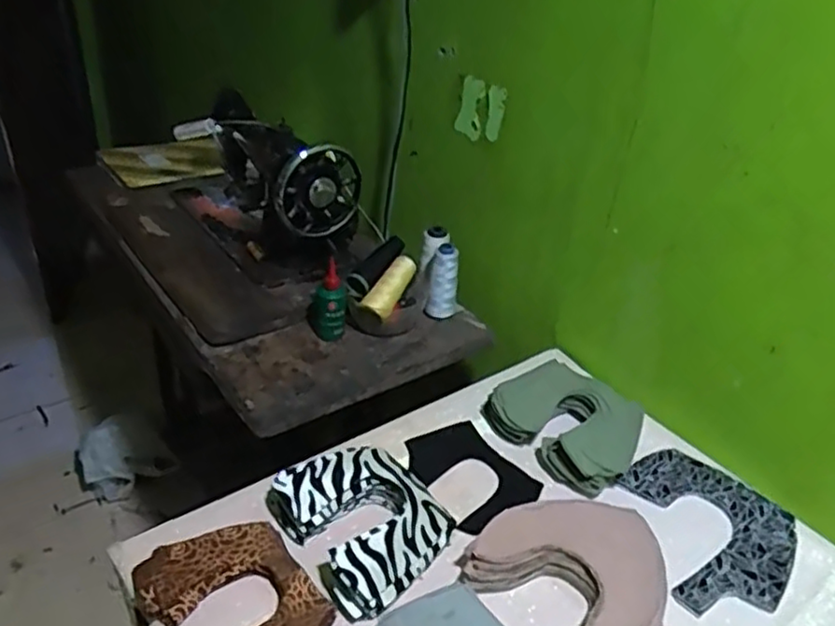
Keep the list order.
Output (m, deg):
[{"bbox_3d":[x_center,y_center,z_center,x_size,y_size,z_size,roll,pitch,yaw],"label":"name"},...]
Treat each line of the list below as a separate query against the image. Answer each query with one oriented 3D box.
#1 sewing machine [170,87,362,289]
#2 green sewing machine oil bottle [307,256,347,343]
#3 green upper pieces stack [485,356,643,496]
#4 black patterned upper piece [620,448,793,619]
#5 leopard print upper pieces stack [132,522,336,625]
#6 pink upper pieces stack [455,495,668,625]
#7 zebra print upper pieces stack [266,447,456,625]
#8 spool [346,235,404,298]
[{"bbox_3d":[-0.272,-0.219,1.131,0.149,0.221,0.402,-19,41,-33],"label":"sewing machine"},{"bbox_3d":[-0.124,-0.017,0.956,0.050,0.109,0.045,-2,34,-12],"label":"green sewing machine oil bottle"},{"bbox_3d":[0.179,0.128,0.820,0.173,0.049,0.142,26,39,28],"label":"green upper pieces stack"},{"bbox_3d":[0.298,0.230,0.728,0.181,0.008,0.184,32,45,32],"label":"black patterned upper piece"},{"bbox_3d":[-0.162,0.261,0.611,0.130,0.023,0.170,-21,42,-35],"label":"leopard print upper pieces stack"},{"bbox_3d":[0.157,0.251,0.658,0.173,0.039,0.176,-22,43,-36],"label":"pink upper pieces stack"},{"bbox_3d":[-0.053,0.205,0.682,0.133,0.049,0.167,-22,43,-36],"label":"zebra print upper pieces stack"},{"bbox_3d":[-0.059,-0.070,1.005,0.032,0.031,0.124,25,58,27],"label":"spool"}]

